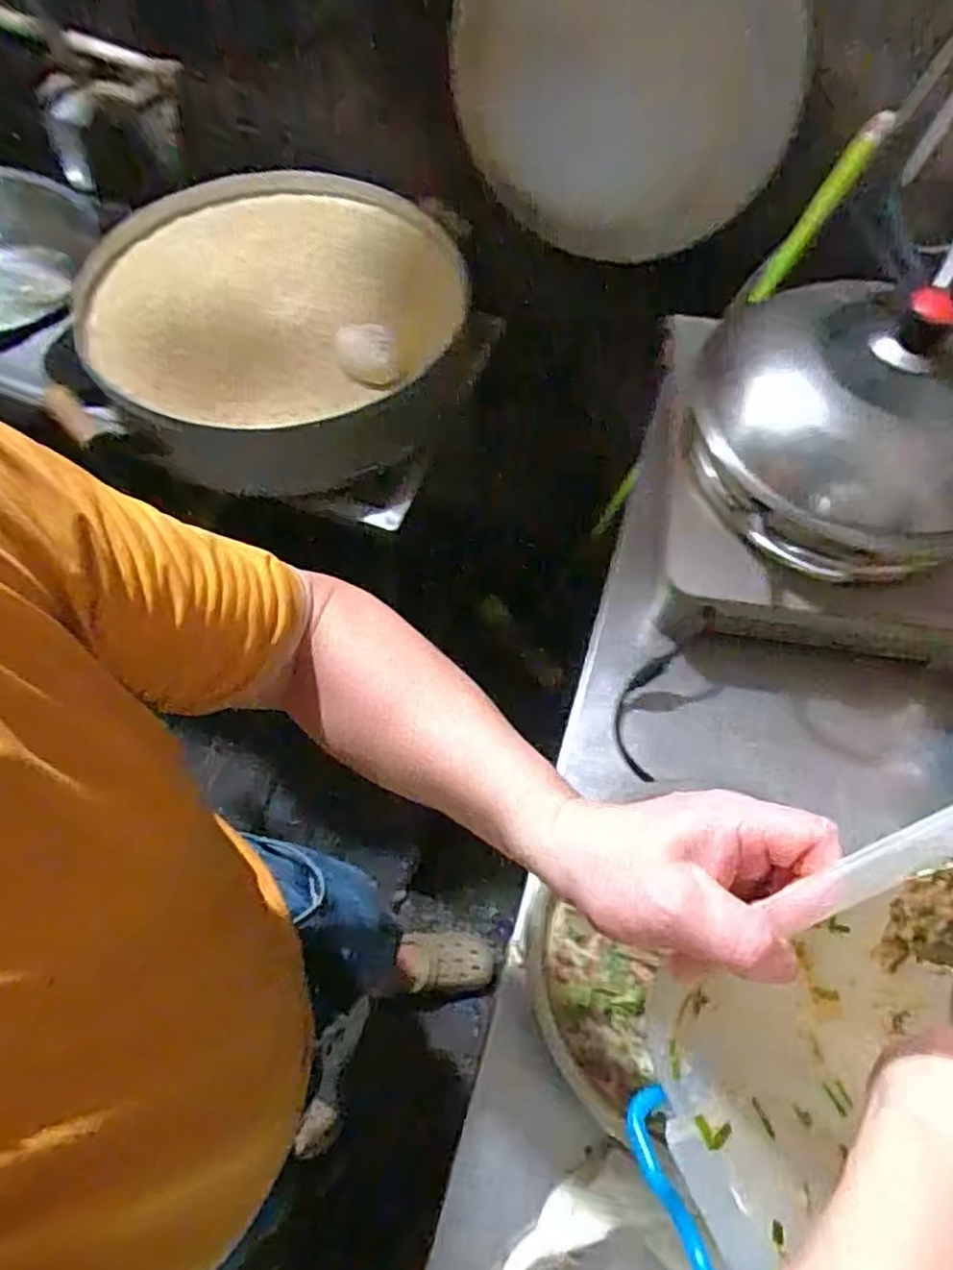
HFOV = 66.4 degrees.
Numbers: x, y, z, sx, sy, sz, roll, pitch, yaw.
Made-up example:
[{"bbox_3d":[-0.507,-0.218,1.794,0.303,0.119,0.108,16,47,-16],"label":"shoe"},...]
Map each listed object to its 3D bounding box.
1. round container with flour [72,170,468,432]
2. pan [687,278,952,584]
[{"bbox_3d":[-0.295,-0.447,0.996,0.481,0.123,0.451,2,59,-3],"label":"round container with flour"},{"bbox_3d":[0.368,-0.224,0.724,0.255,0.183,0.332,-8,60,-8],"label":"pan"}]

